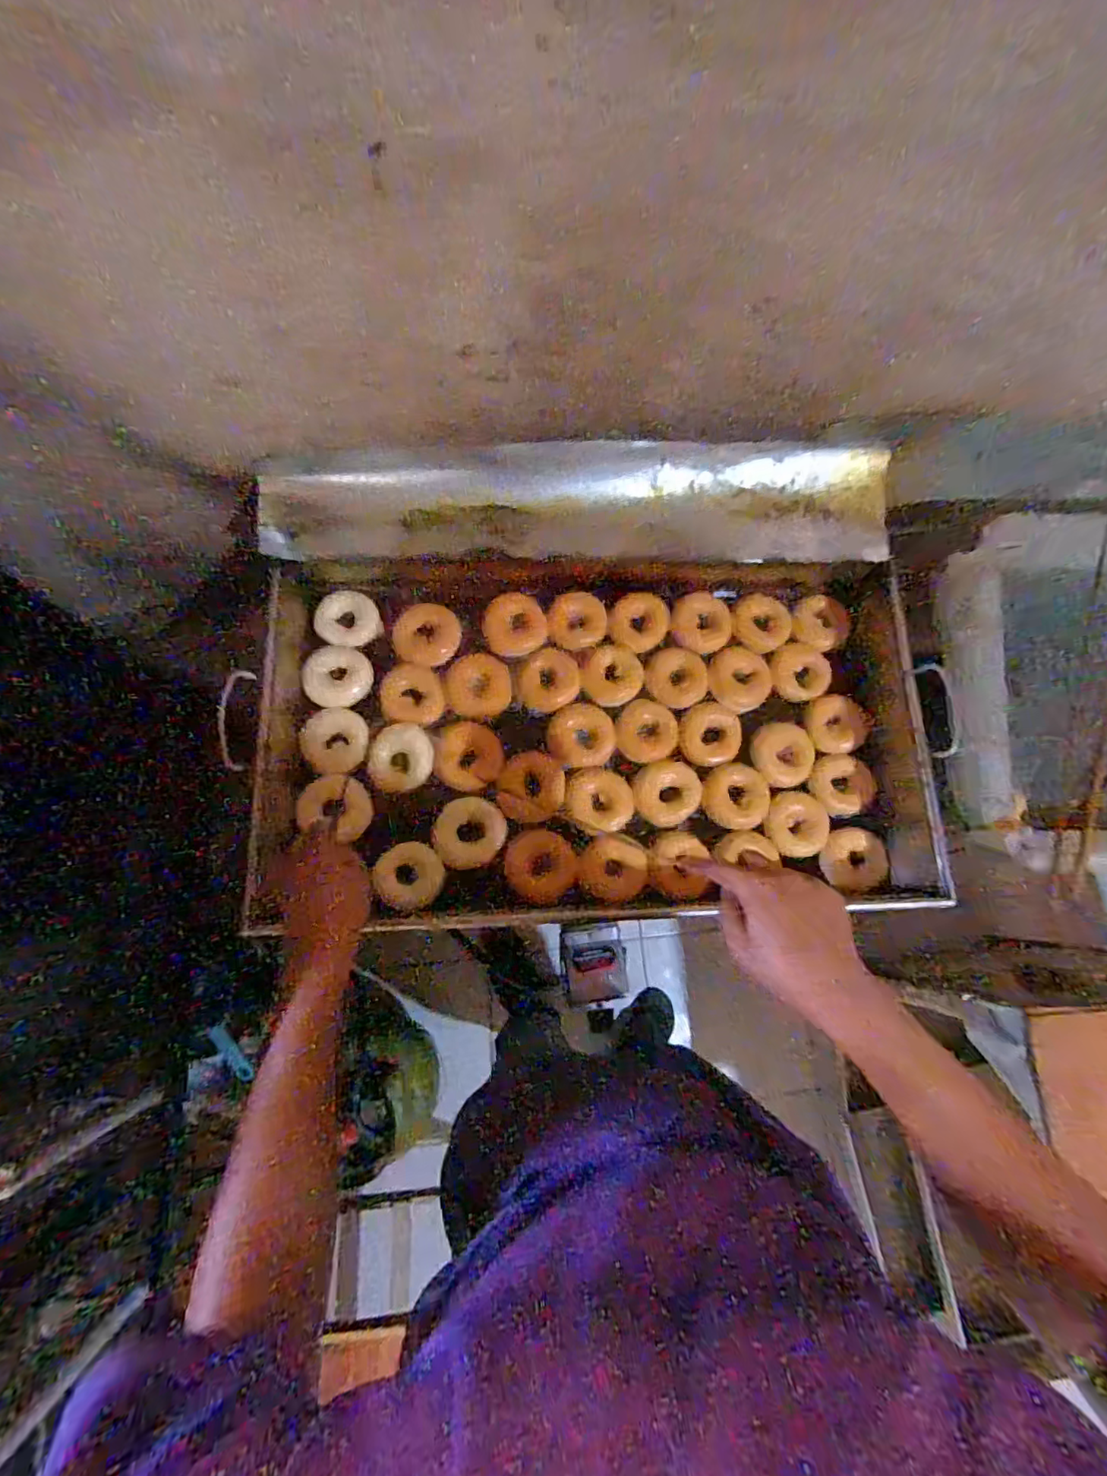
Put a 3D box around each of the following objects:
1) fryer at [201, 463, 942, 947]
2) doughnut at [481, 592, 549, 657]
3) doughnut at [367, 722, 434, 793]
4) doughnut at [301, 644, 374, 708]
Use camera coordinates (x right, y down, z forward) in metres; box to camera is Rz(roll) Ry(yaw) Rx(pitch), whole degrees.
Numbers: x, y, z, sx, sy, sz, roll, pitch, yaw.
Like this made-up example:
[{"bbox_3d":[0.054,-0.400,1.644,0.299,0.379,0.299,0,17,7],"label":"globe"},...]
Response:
[{"bbox_3d":[0.058,-0.074,0.783,0.848,0.191,0.563,-2,75,-6],"label":"fryer"},{"bbox_3d":[-0.057,-0.167,0.856,0.092,0.024,0.087,-7,76,-7],"label":"doughnut"},{"bbox_3d":[-0.211,0.027,0.804,0.083,0.023,0.097,7,75,-3],"label":"doughnut"},{"bbox_3d":[-0.300,-0.088,0.812,0.085,0.033,0.094,11,74,-3],"label":"doughnut"}]

